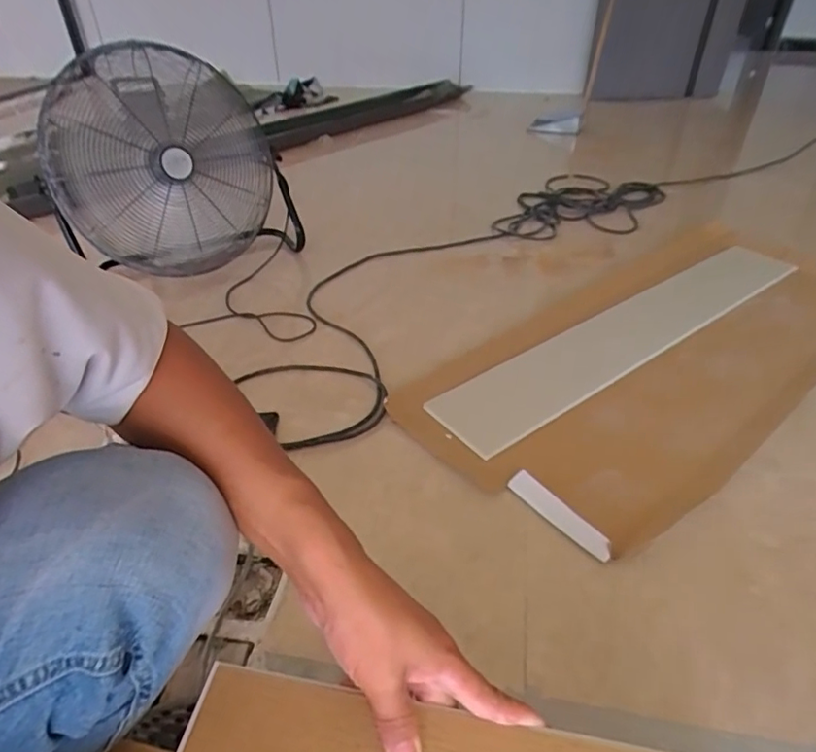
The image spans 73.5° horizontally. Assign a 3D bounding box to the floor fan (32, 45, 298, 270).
[{"bbox_3d":[-0.599,-0.525,1.353,0.523,0.450,0.328,-21,43,-25],"label":"floor fan"}]

